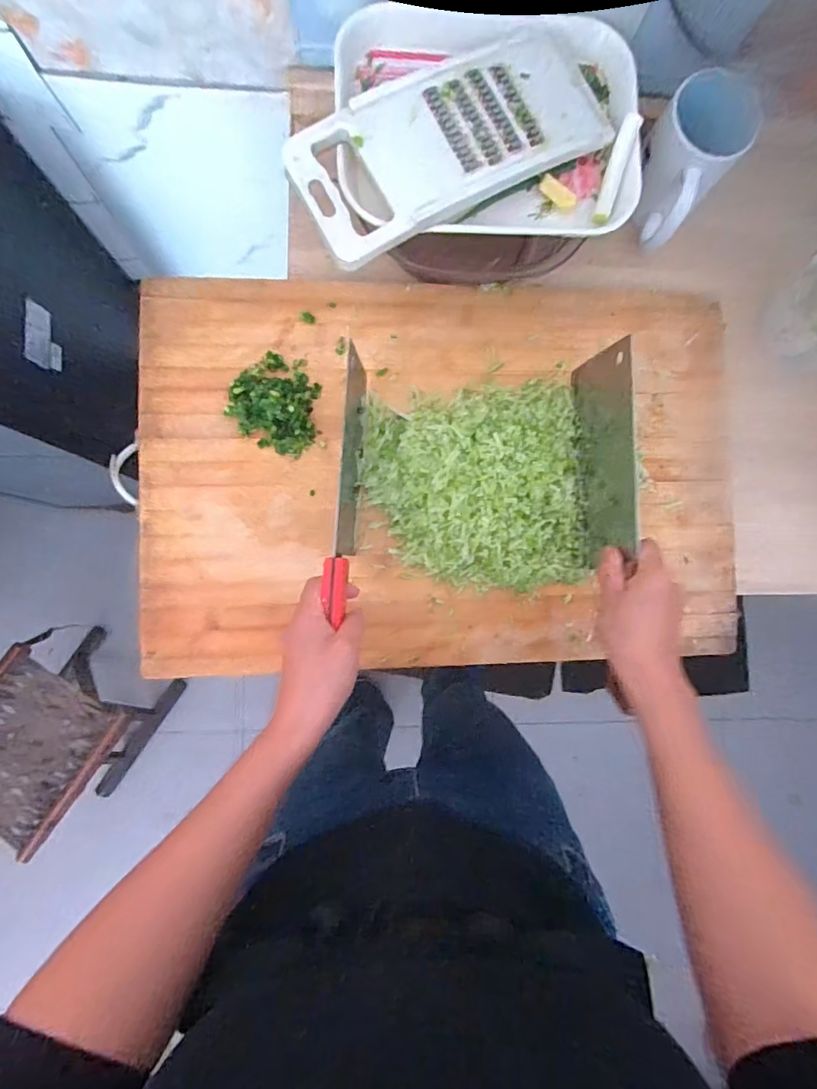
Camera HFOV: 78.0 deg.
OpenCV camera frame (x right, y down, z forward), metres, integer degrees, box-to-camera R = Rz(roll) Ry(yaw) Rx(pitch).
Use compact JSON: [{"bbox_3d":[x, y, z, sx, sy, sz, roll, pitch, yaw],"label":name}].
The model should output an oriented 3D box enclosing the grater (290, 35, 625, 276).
[{"bbox_3d":[0.035,-0.323,0.402,0.261,0.018,0.108,-30,90,-6],"label":"grater"}]

